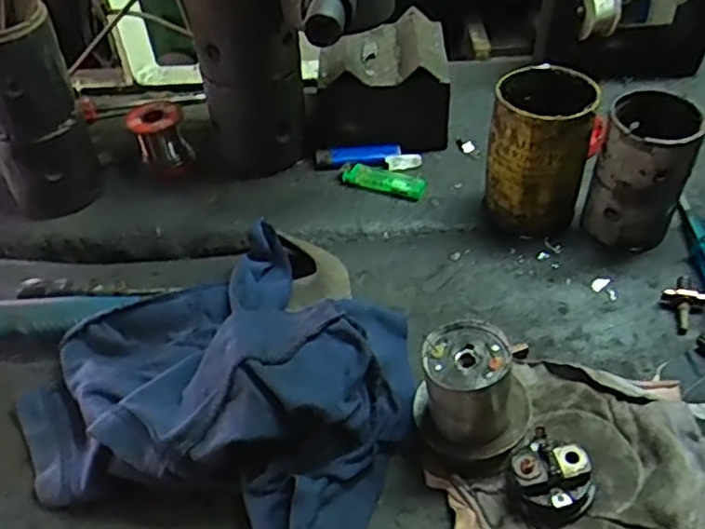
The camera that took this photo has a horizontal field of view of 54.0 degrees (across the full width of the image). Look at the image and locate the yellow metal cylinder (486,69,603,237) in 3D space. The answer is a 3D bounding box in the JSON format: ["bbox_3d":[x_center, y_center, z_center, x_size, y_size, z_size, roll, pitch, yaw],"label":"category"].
[{"bbox_3d":[0.150,-0.089,0.555,0.074,0.115,0.074,11,45,17],"label":"yellow metal cylinder"}]

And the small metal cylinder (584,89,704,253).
[{"bbox_3d":[0.224,-0.071,0.536,0.067,0.105,0.075,15,46,20],"label":"small metal cylinder"}]

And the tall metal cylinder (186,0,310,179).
[{"bbox_3d":[-0.093,-0.198,0.612,0.088,0.230,0.097,-9,43,-5],"label":"tall metal cylinder"}]

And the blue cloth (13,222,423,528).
[{"bbox_3d":[-0.084,0.057,0.461,0.244,0.068,0.222,13,45,18],"label":"blue cloth"}]

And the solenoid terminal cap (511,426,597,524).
[{"bbox_3d":[0.115,0.121,0.395,0.043,0.026,0.039,32,54,33],"label":"solenoid terminal cap"}]

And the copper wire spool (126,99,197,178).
[{"bbox_3d":[-0.182,-0.120,0.662,0.049,0.058,0.041,-12,43,-8],"label":"copper wire spool"}]

